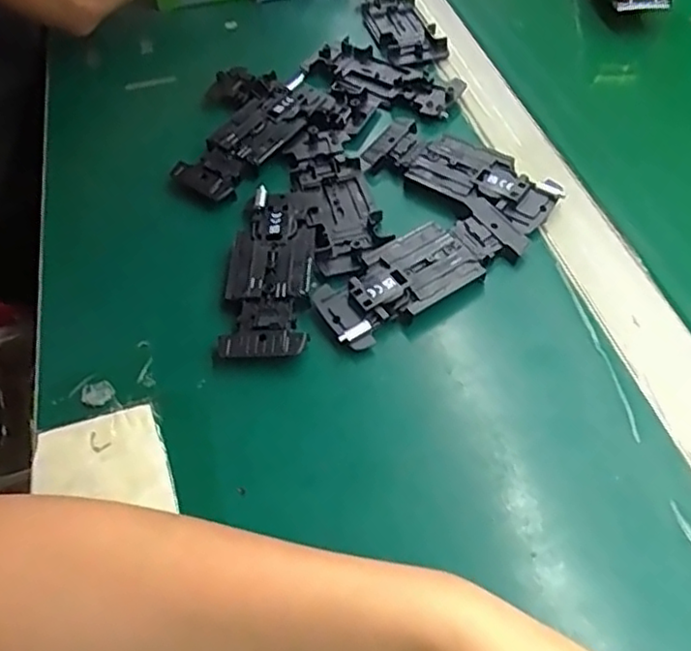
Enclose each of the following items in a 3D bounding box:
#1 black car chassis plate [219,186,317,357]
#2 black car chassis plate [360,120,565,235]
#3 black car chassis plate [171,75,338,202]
[{"bbox_3d":[-0.042,-0.035,0.373,0.047,0.008,0.121,-1,53,3],"label":"black car chassis plate"},{"bbox_3d":[0.073,-0.100,0.419,0.126,0.010,0.049,35,62,26],"label":"black car chassis plate"},{"bbox_3d":[-0.060,-0.131,0.448,0.045,0.012,0.129,28,59,22],"label":"black car chassis plate"}]

